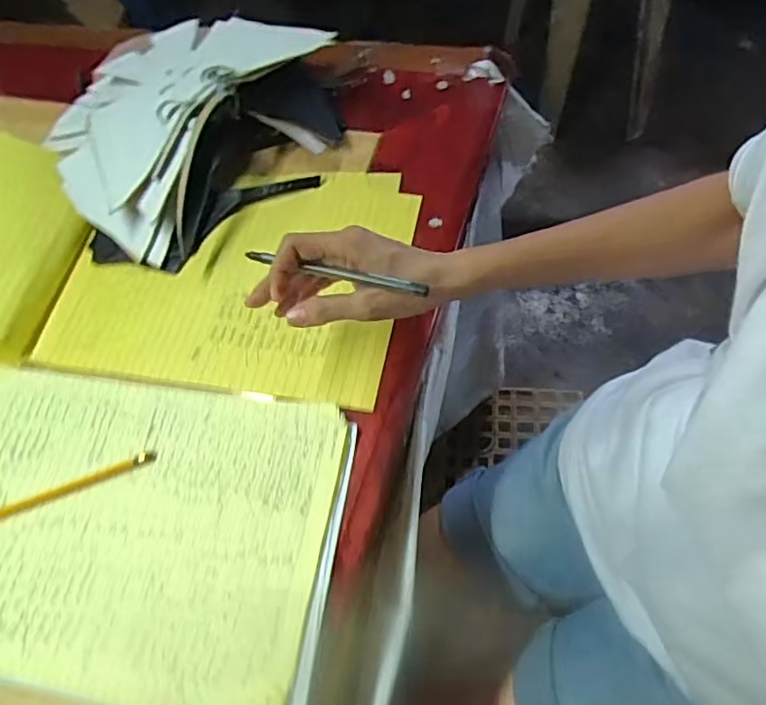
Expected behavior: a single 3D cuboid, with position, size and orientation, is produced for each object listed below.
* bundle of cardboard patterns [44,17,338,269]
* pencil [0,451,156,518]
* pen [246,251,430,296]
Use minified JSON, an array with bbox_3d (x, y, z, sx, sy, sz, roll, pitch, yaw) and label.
[{"bbox_3d":[-0.218,-0.231,0.588,0.262,0.047,0.261,27,81,29],"label":"bundle of cardboard patterns"},{"bbox_3d":[-0.251,0.106,0.456,0.148,0.006,0.011,-20,60,-4],"label":"pencil"},{"bbox_3d":[-0.035,-0.055,0.395,0.128,0.008,0.007,13,67,15],"label":"pen"}]

